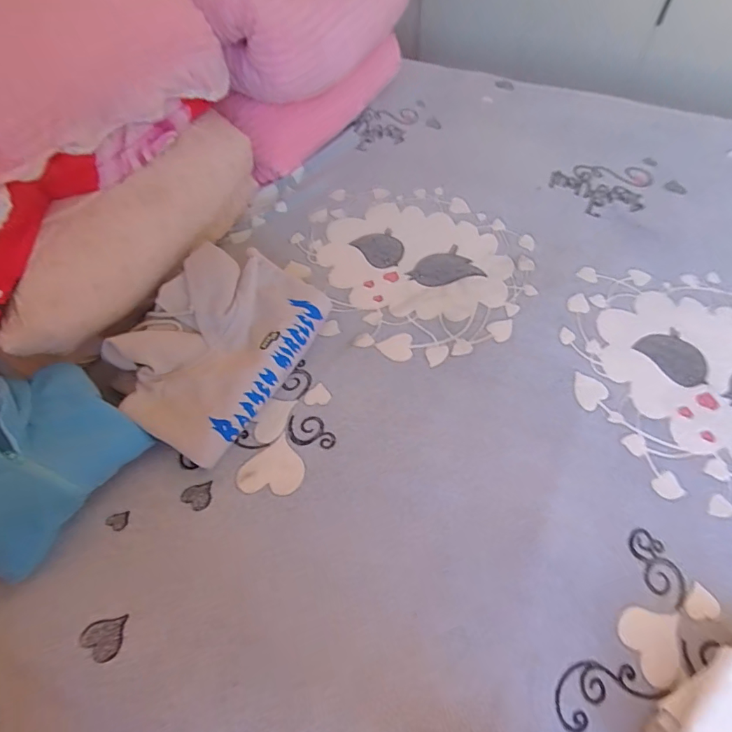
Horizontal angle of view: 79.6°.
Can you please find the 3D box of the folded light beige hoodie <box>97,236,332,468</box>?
[{"bbox_3d":[-0.251,-0.044,0.757,0.246,0.120,0.366,23,61,16],"label":"folded light beige hoodie"}]

